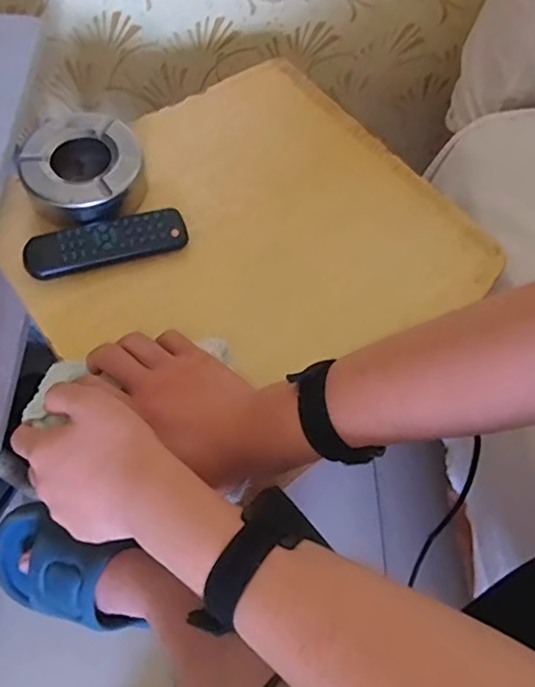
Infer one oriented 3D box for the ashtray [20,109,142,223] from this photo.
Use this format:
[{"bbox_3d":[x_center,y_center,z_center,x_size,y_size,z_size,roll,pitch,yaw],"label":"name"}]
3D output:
[{"bbox_3d":[-0.172,-0.161,0.534,0.107,0.050,0.107,-9,64,-8],"label":"ashtray"}]

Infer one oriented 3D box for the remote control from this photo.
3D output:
[{"bbox_3d":[-0.144,-0.091,0.506,0.140,0.014,0.043,-16,65,-11],"label":"remote control"}]

